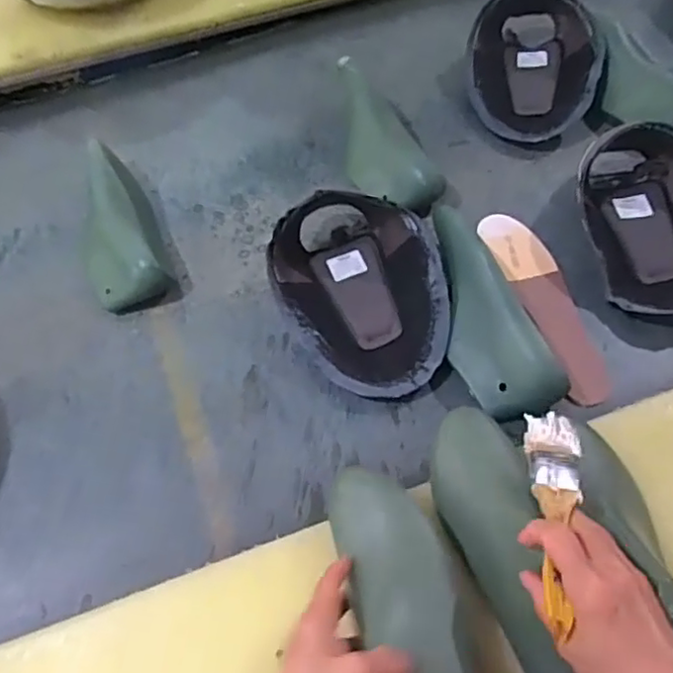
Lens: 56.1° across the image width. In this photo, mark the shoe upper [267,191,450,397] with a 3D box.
[{"bbox_3d":[0.024,-0.053,0.698,0.181,0.096,0.243,-16,62,-4],"label":"shoe upper"}]

